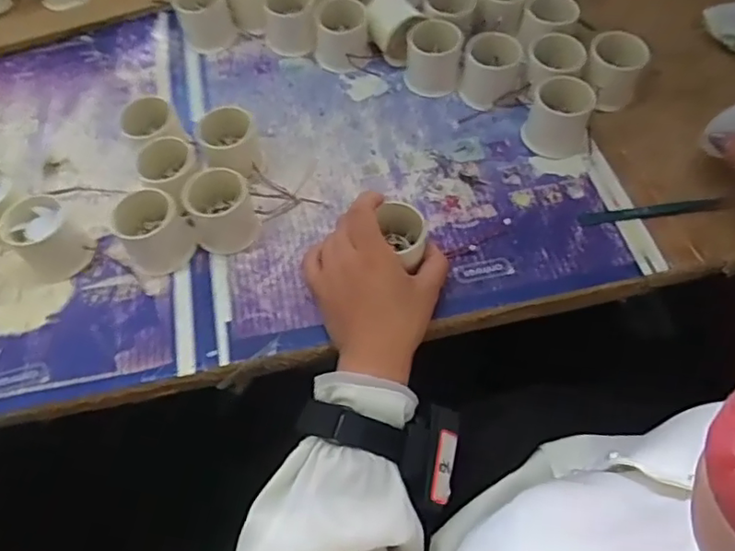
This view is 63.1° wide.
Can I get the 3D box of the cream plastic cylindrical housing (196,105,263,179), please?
[{"bbox_3d":[-0.127,-0.119,0.551,0.052,0.048,0.054,-1,58,2],"label":"cream plastic cylindrical housing"}]

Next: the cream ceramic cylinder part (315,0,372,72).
[{"bbox_3d":[-0.025,-0.245,0.615,0.056,0.052,0.058,1,58,3],"label":"cream ceramic cylinder part"}]

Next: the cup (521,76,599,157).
[{"bbox_3d":[0.180,-0.145,0.559,0.059,0.052,0.061,-1,58,2],"label":"cup"}]

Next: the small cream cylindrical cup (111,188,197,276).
[{"bbox_3d":[-0.180,-0.038,0.503,0.053,0.047,0.049,-29,61,-15],"label":"small cream cylindrical cup"}]

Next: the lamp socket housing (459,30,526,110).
[{"bbox_3d":[0.123,-0.200,0.590,0.060,0.049,0.057,6,59,6],"label":"lamp socket housing"}]

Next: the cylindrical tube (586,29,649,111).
[{"bbox_3d":[0.237,-0.197,0.584,0.053,0.063,0.051,-1,58,2],"label":"cylindrical tube"}]

